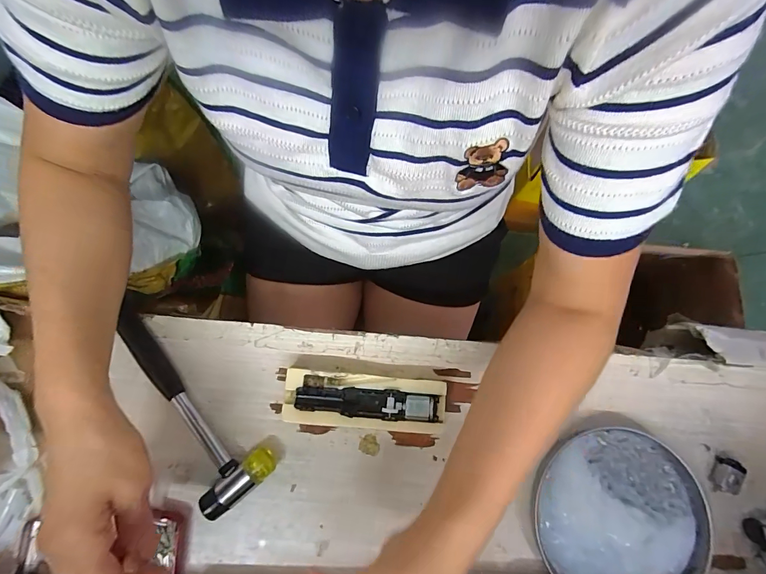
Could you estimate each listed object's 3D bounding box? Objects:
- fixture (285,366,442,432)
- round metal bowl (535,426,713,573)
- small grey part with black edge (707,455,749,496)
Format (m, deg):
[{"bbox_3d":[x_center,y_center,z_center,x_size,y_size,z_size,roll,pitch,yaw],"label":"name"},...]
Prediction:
[{"bbox_3d":[-0.016,0.099,0.338,0.136,0.027,0.044,5,76,0],"label":"fixture"},{"bbox_3d":[0.200,0.196,0.330,0.141,0.023,0.141,0,76,-2],"label":"round metal bowl"},{"bbox_3d":[0.301,0.166,0.341,0.017,0.017,0.030,28,77,5],"label":"small grey part with black edge"}]

